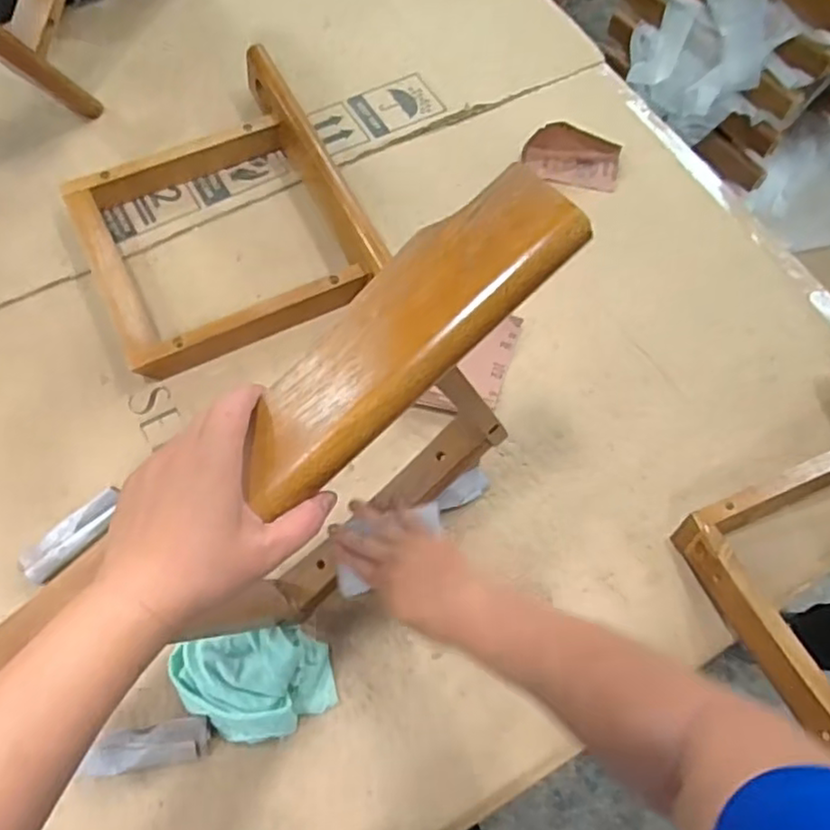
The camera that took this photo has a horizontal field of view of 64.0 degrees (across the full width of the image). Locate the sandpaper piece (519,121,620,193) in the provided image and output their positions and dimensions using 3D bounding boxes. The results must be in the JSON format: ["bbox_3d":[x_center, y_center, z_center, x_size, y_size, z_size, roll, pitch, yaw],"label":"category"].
[{"bbox_3d":[0.221,-0.367,0.924,0.136,0.051,0.077,12,67,2],"label":"sandpaper piece"}]

